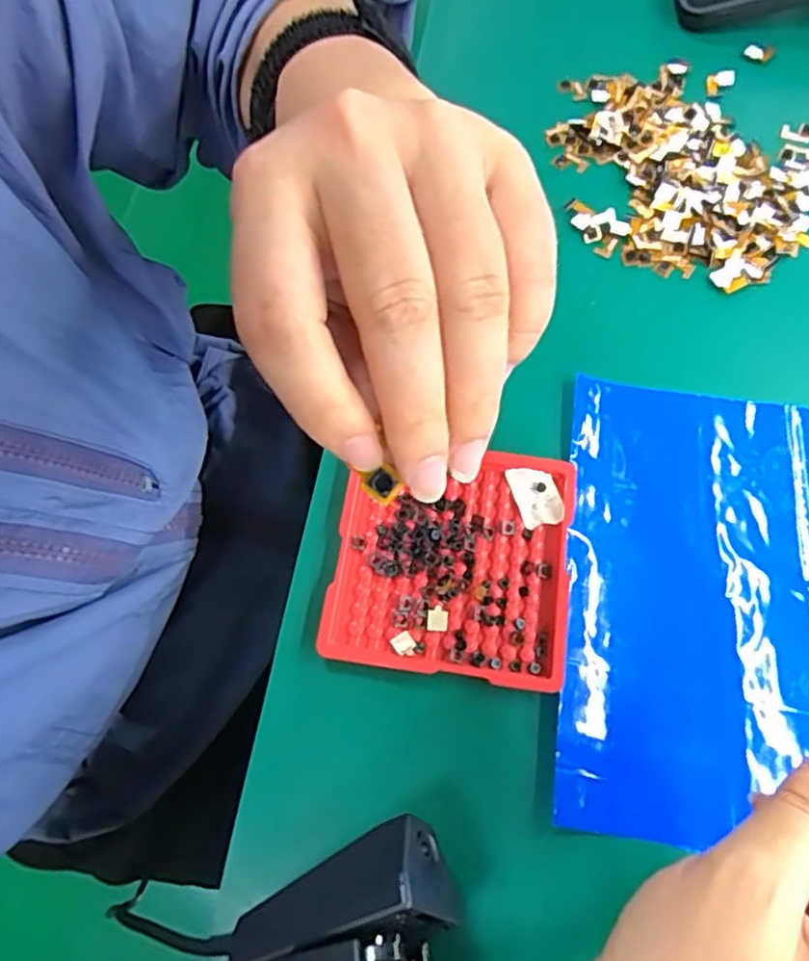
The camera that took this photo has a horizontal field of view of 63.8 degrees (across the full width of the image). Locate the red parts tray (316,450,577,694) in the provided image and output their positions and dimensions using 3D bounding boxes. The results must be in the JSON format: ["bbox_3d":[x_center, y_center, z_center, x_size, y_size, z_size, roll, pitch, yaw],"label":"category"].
[{"bbox_3d":[0.020,0.034,0.282,0.098,0.007,0.097,8,68,4],"label":"red parts tray"}]

